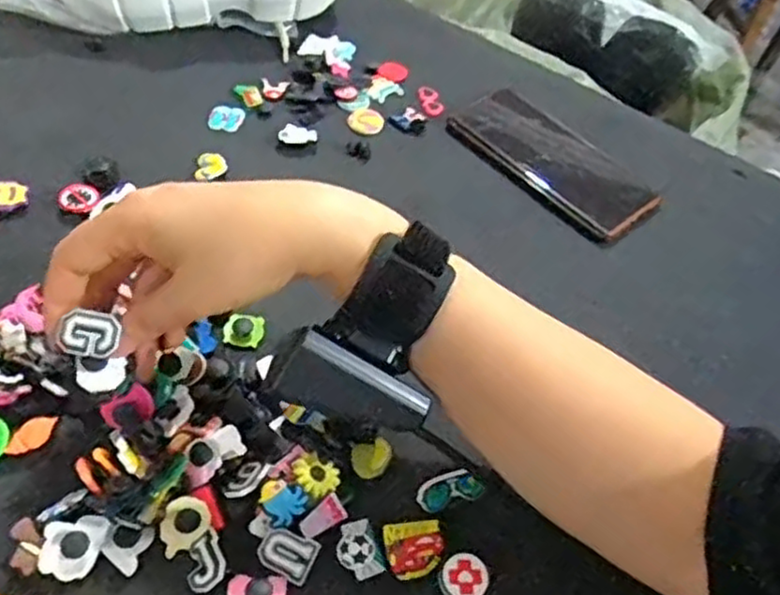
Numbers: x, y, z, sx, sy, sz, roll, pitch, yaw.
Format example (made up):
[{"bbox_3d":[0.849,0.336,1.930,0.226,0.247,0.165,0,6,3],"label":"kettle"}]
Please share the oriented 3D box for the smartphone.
[{"bbox_3d":[0.124,-0.106,0.517,0.078,0.013,0.158,-31,62,-29],"label":"smartphone"}]

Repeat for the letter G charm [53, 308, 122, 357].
[{"bbox_3d":[-0.135,0.016,0.308,0.026,0.004,0.019,10,90,-14],"label":"letter G charm"}]

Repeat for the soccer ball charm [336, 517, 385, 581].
[{"bbox_3d":[-0.015,0.117,0.321,0.018,0.004,0.028,-14,52,-17],"label":"soccer ball charm"}]

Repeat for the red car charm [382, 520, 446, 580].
[{"bbox_3d":[0.012,0.119,0.327,0.028,0.004,0.025,-7,56,-12],"label":"red car charm"}]

